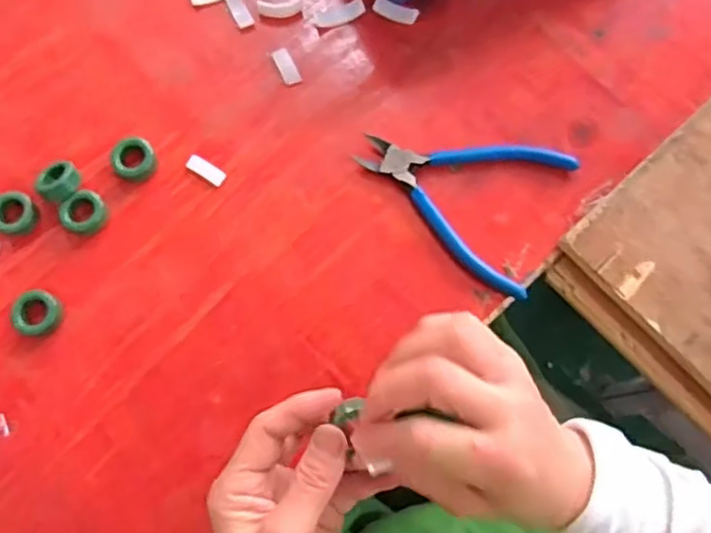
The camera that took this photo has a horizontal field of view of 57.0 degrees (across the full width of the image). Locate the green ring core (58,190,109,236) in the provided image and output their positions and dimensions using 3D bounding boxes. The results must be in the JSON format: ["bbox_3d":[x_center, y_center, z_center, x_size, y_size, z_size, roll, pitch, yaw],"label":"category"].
[{"bbox_3d":[-0.191,-0.038,0.460,0.027,0.014,0.031,39,80,10],"label":"green ring core"}]

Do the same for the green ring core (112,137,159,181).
[{"bbox_3d":[-0.159,-0.078,0.468,0.029,0.010,0.029,-20,76,-4],"label":"green ring core"}]

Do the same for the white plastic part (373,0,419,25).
[{"bbox_3d":[0.031,-0.197,0.503,0.035,0.005,0.012,23,77,7],"label":"white plastic part"}]

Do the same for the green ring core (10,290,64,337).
[{"bbox_3d":[-0.216,0.032,0.443,0.029,0.013,0.030,0,76,1],"label":"green ring core"}]

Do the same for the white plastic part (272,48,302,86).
[{"bbox_3d":[-0.052,-0.151,0.492,0.013,0.004,0.033,-24,76,-5],"label":"white plastic part"}]

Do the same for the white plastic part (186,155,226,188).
[{"bbox_3d":[-0.108,-0.070,0.474,0.030,0.004,0.013,30,78,9],"label":"white plastic part"}]

